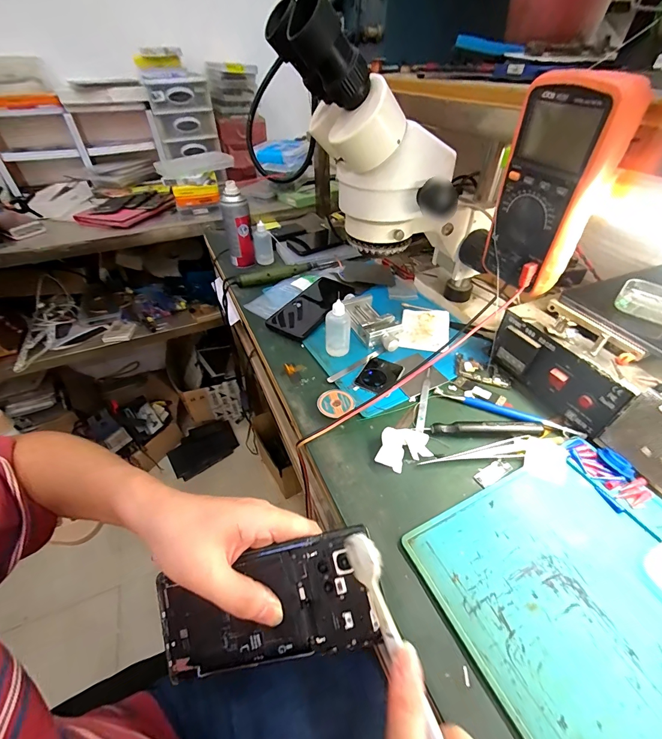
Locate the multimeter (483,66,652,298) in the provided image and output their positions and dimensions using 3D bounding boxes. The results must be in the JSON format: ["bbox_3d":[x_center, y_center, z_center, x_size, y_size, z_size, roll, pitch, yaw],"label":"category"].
[{"bbox_3d":[0.210,-0.165,0.323,0.053,0.174,0.093,-12,44,-13],"label":"multimeter"}]

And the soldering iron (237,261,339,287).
[{"bbox_3d":[-0.084,-0.193,0.660,0.198,0.030,0.028,-13,44,-11],"label":"soldering iron"}]

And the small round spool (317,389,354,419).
[{"bbox_3d":[0.005,0.043,0.416,0.044,0.010,0.042,-1,43,1],"label":"small round spool"}]

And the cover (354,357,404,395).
[{"bbox_3d":[0.067,0.006,0.459,0.050,0.004,0.068,19,47,22],"label":"cover"}]

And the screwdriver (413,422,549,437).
[{"bbox_3d":[0.170,0.068,0.384,0.139,0.012,0.016,0,43,3],"label":"screwdriver"}]

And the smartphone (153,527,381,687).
[{"bbox_3d":[-0.048,0.167,0.237,0.152,0.004,0.072,-16,78,5],"label":"smartphone"}]

